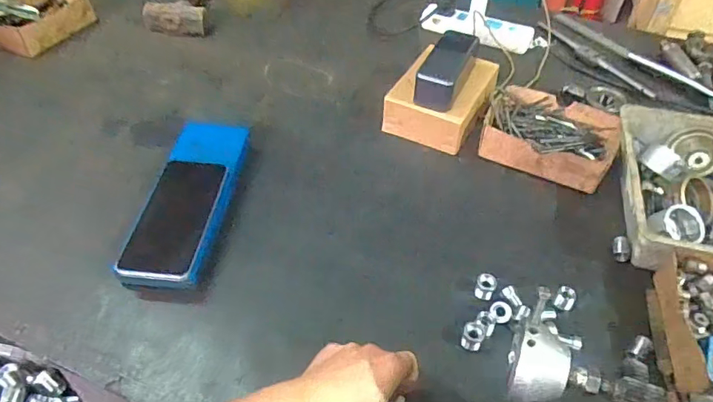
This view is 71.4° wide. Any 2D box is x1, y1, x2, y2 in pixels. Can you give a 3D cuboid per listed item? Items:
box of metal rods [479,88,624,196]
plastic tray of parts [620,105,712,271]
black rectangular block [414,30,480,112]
[{"bbox_3d":[0.270,-0.090,0.697,0.178,0.049,0.139,24,51,19],"label":"box of metal rods"},{"bbox_3d":[0.412,-0.010,0.609,0.169,0.075,0.246,13,49,10],"label":"plastic tray of parts"},{"bbox_3d":[0.127,-0.186,0.700,0.056,0.046,0.129,21,49,17],"label":"black rectangular block"}]

